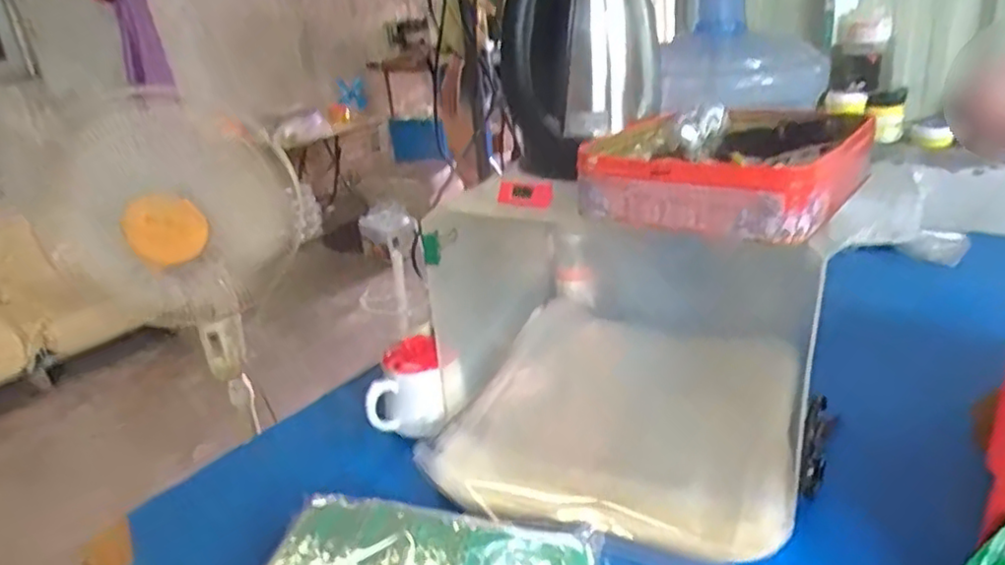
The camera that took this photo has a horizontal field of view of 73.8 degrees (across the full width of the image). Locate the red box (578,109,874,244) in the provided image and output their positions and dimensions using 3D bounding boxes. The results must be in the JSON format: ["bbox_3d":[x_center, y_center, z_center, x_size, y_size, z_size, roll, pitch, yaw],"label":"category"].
[{"bbox_3d":[0.200,-0.110,0.602,0.206,0.054,0.239,12,30,35],"label":"red box"}]

